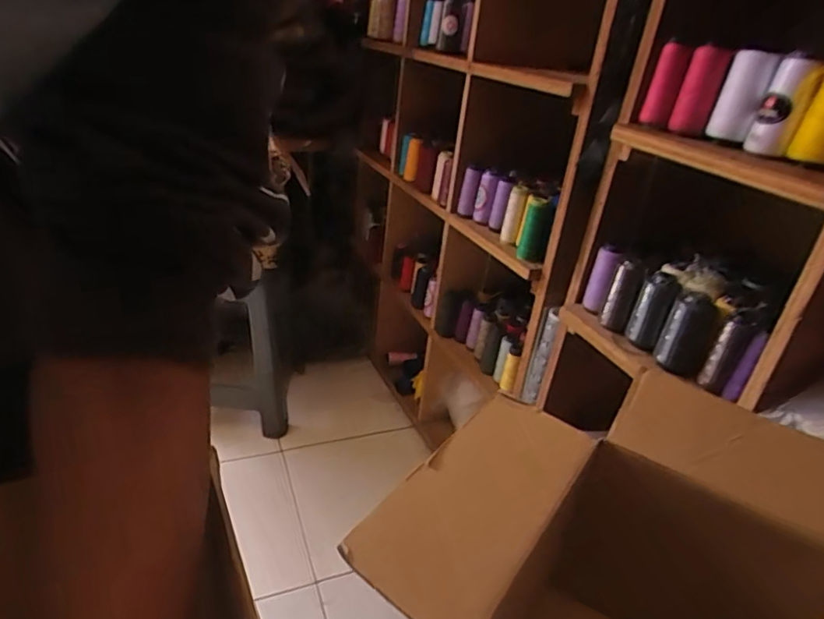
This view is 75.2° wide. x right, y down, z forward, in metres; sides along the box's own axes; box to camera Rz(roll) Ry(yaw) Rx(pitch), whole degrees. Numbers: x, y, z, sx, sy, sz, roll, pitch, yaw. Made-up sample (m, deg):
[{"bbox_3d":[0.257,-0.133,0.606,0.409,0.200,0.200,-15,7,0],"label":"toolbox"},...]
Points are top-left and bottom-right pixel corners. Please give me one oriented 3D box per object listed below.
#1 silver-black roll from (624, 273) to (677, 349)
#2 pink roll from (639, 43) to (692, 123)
[{"bbox_3d":[0.338,0.004,0.761,0.040,0.109,0.035,19,30,22],"label":"silver-black roll"},{"bbox_3d":[0.328,-0.293,0.698,0.033,0.094,0.033,11,28,8],"label":"pink roll"}]

